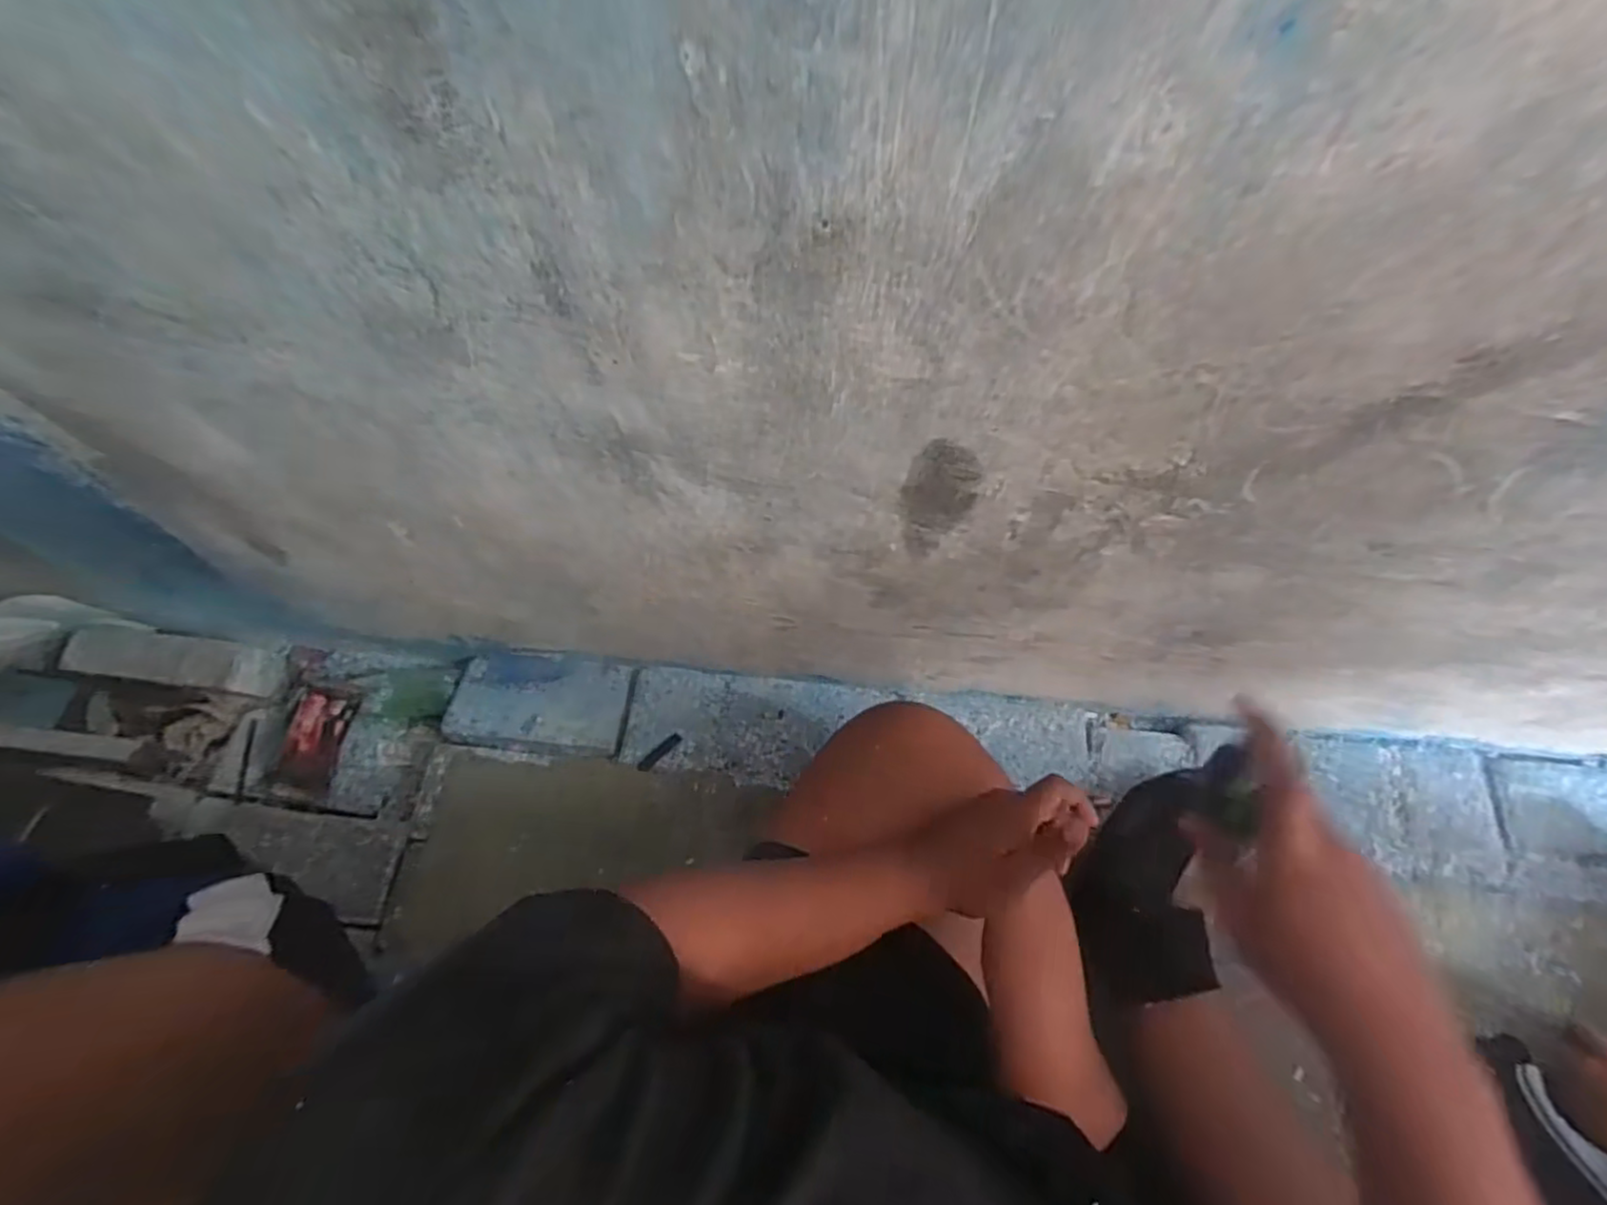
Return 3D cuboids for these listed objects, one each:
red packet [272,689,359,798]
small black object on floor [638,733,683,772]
[{"bbox_3d":[-0.599,0.171,0.835,0.067,0.028,0.117,10,65,5],"label":"red packet"},{"bbox_3d":[-0.167,0.174,0.797,0.016,0.007,0.058,41,71,18],"label":"small black object on floor"}]

